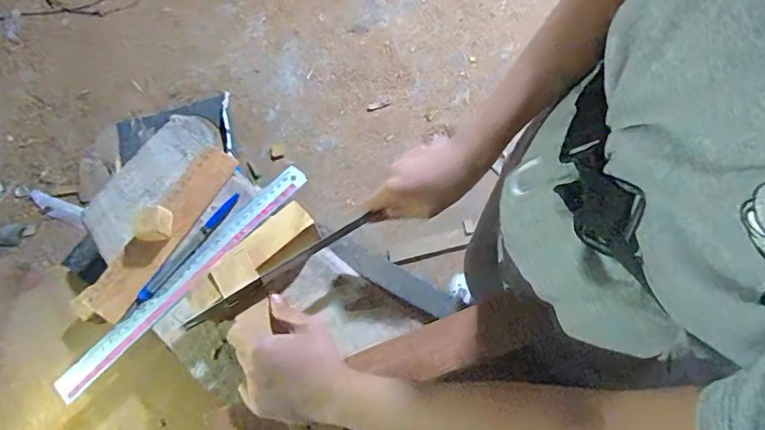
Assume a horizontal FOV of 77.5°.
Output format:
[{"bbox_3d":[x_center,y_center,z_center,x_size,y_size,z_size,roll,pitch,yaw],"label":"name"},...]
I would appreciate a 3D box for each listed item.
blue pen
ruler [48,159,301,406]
[{"bbox_3d":[-0.206,0.033,0.511,0.014,0.007,0.145,35,72,16],"label":"blue pen"},{"bbox_3d":[-0.206,0.064,0.507,0.027,0.006,0.322,43,77,10],"label":"ruler"}]

